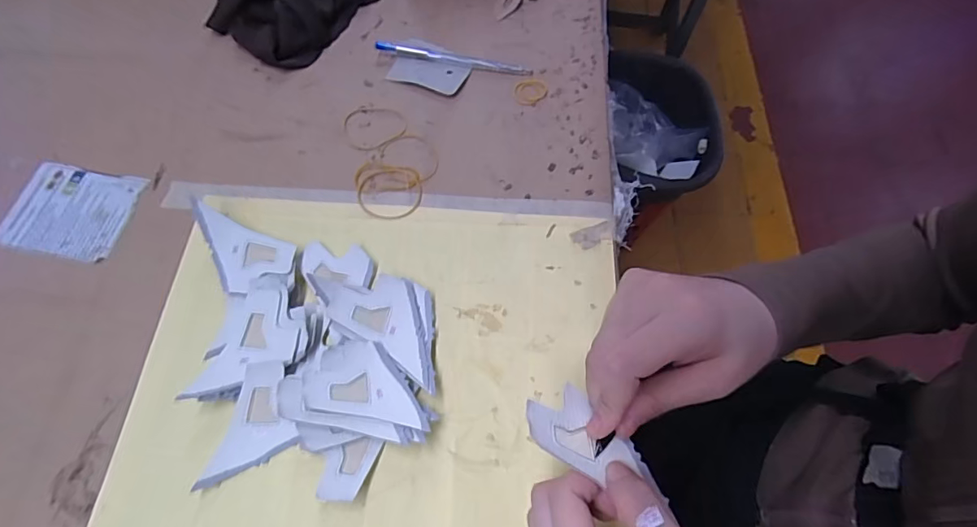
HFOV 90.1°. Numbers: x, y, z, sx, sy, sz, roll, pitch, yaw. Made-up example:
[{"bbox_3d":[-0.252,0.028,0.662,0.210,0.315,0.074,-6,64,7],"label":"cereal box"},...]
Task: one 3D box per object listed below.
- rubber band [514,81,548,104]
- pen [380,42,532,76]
[{"bbox_3d":[0.038,-0.154,0.435,0.032,0.004,0.025,-19,67,-11],"label":"rubber band"},{"bbox_3d":[-0.031,-0.184,0.438,0.138,0.014,0.012,9,65,2],"label":"pen"}]

